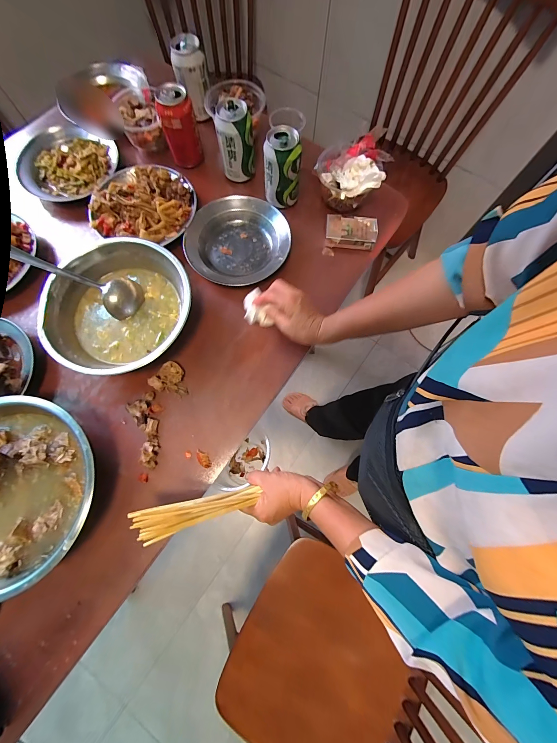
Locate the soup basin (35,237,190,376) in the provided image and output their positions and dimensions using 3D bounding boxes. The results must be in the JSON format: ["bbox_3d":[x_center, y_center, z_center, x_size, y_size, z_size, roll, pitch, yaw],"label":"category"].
[{"bbox_3d":[-0.253,-0.102,0.464,0.218,0.058,0.219,0,74,-1],"label":"soup basin"}]

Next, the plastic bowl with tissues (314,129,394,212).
[{"bbox_3d":[0.142,-0.378,0.534,0.116,0.082,0.125,0,74,-1],"label":"plastic bowl with tissues"}]

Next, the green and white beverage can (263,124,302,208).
[{"bbox_3d":[0.006,-0.367,0.515,0.062,0.103,0.063,2,74,-1],"label":"green and white beverage can"}]

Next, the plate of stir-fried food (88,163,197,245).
[{"bbox_3d":[-0.255,-0.321,0.532,0.188,0.035,0.172,8,74,1],"label":"plate of stir-fried food"}]

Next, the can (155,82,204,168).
[{"bbox_3d":[-0.187,-0.464,0.546,0.061,0.117,0.056,0,74,-1],"label":"can"}]

